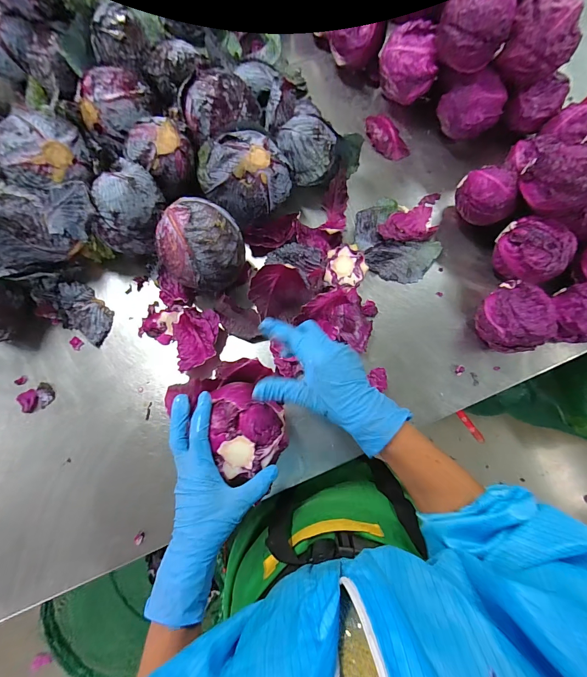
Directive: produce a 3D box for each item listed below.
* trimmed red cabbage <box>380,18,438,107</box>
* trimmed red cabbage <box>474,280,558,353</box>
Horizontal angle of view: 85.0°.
[{"bbox_3d":[0.203,-0.485,0.582,0.085,0.108,0.075,-17,75,-5],"label":"trimmed red cabbage"},{"bbox_3d":[0.325,-0.030,0.480,0.083,0.093,0.102,-22,76,-6],"label":"trimmed red cabbage"}]

